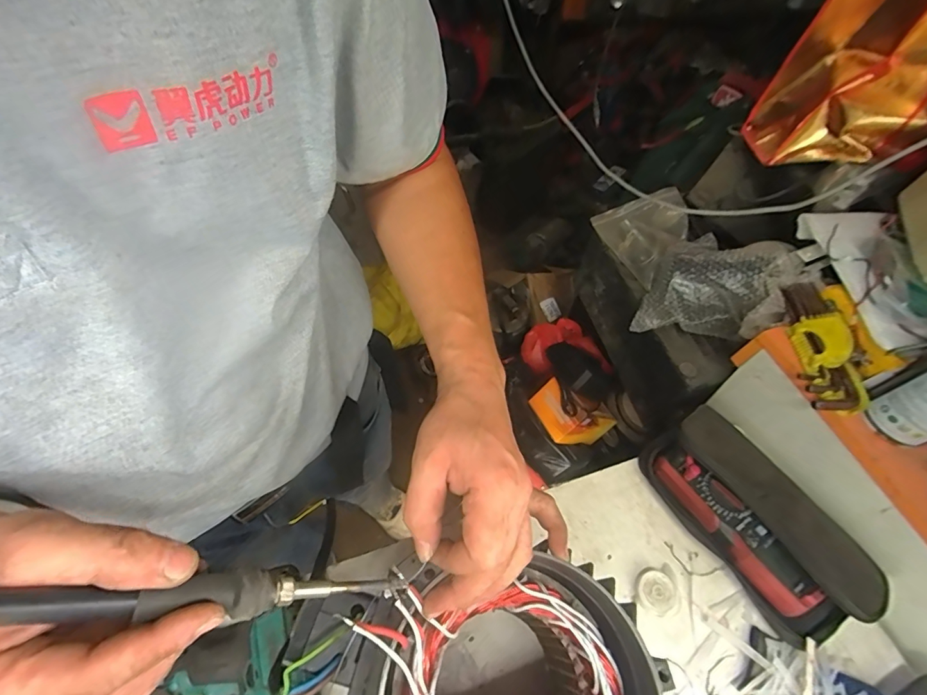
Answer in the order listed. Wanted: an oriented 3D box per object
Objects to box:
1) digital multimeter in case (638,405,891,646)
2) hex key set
[{"bbox_3d":[0.322,0.176,0.474,0.132,0.067,0.231,-25,62,-20],"label":"digital multimeter in case"},{"bbox_3d":[0.415,-0.006,0.496,0.057,0.034,0.167,4,57,-3],"label":"hex key set"}]

